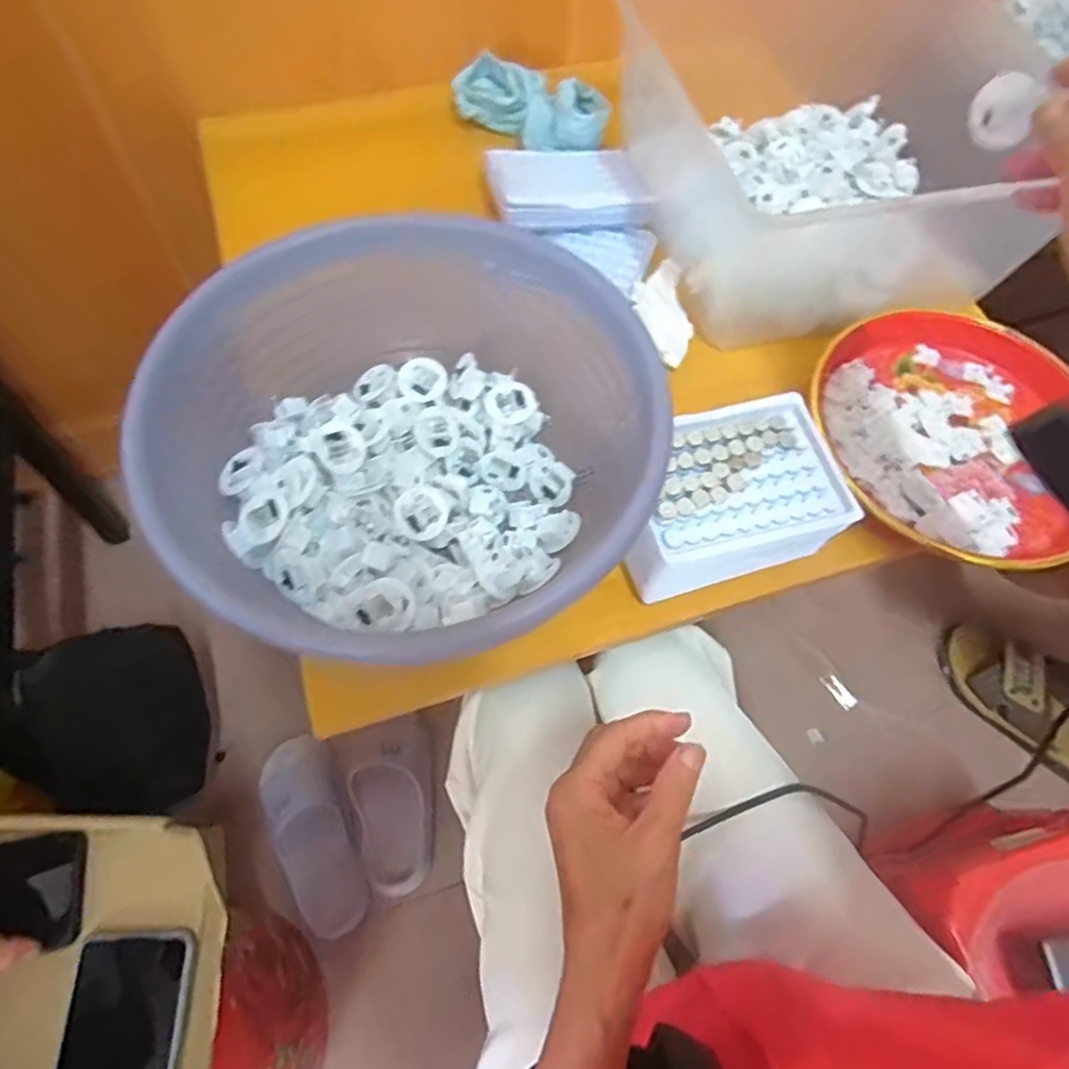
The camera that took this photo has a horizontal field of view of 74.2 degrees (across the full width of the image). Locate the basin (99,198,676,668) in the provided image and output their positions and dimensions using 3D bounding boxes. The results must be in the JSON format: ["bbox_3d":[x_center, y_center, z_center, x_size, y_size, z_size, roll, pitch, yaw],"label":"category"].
[{"bbox_3d":[-0.076,-0.055,0.434,0.281,0.103,0.276,1,64,-3],"label":"basin"}]

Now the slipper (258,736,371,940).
[{"bbox_3d":[-0.257,0.348,0.819,0.079,0.056,0.213,-19,66,-12],"label":"slipper"}]

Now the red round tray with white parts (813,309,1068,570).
[{"bbox_3d":[0.310,-0.078,0.530,0.202,0.027,0.215,1,64,-3],"label":"red round tray with white parts"}]

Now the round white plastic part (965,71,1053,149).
[{"bbox_3d":[0.238,-0.215,0.358,0.006,0.034,0.036,-20,66,-13],"label":"round white plastic part"}]

